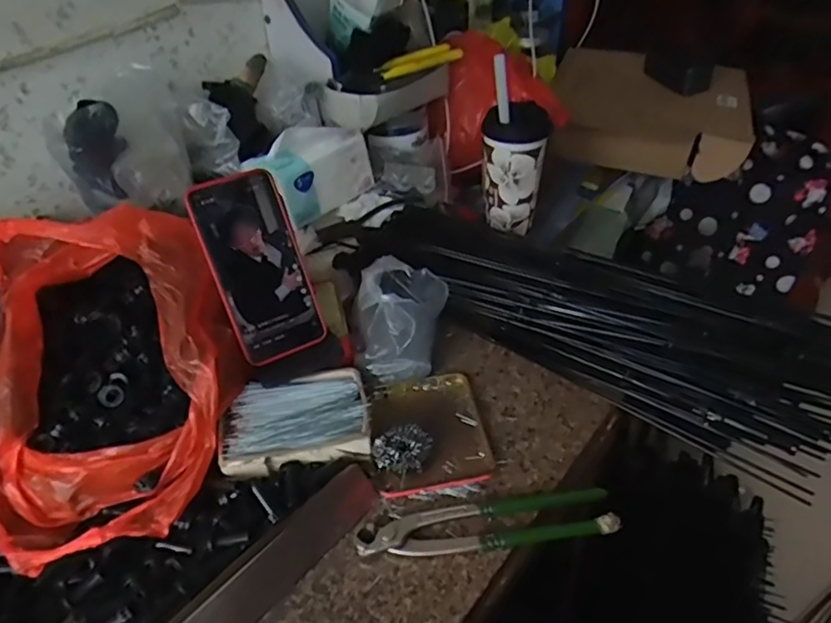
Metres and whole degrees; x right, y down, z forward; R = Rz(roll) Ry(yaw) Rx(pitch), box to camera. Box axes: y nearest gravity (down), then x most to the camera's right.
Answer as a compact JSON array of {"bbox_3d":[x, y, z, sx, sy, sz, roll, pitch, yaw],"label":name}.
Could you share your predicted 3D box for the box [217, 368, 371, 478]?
[{"bbox_3d":[-0.106,0.094,0.519,0.124,0.027,0.088,-8,43,-15],"label":"box"}]

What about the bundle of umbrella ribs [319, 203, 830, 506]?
[{"bbox_3d":[0.157,-0.018,0.638,0.599,0.096,0.208,26,49,30],"label":"bundle of umbrella ribs"}]

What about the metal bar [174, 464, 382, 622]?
[{"bbox_3d":[-0.134,0.214,0.413,0.283,0.014,0.040,-38,85,-35],"label":"metal bar"}]

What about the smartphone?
[{"bbox_3d":[-0.138,-0.038,0.523,0.078,0.161,0.009,-22,15,-18],"label":"smartphone"}]

